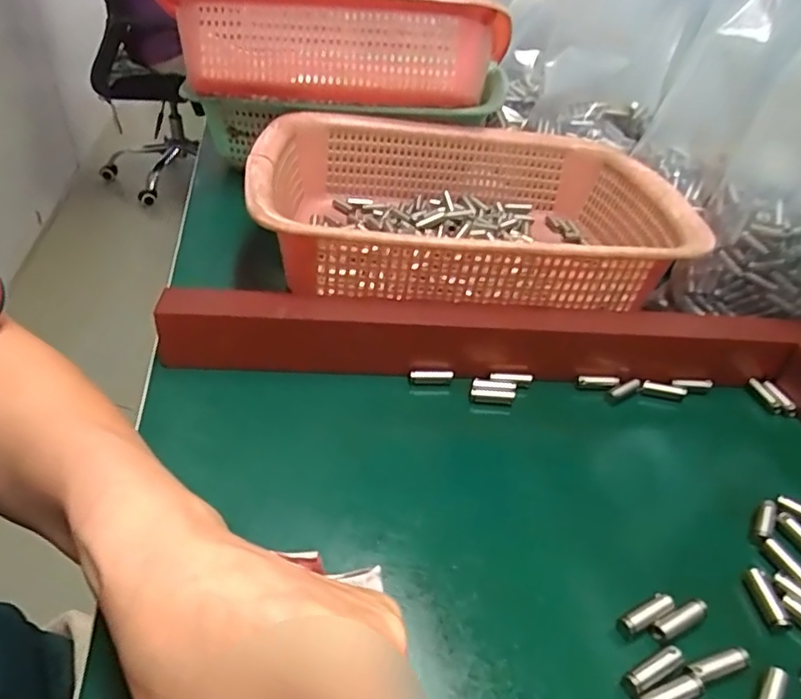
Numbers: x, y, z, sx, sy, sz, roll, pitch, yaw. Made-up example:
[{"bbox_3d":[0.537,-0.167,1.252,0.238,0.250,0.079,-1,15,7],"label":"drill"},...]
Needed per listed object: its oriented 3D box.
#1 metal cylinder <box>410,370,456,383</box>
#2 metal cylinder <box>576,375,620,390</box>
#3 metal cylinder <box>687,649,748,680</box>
[{"bbox_3d":[0.018,0.016,0.339,0.026,0.008,0.006,-6,39,-14],"label":"metal cylinder"},{"bbox_3d":[0.119,0.019,0.351,0.025,0.006,0.008,-2,38,-9],"label":"metal cylinder"},{"bbox_3d":[0.118,0.115,0.213,0.025,0.004,0.005,-7,39,-16],"label":"metal cylinder"}]

